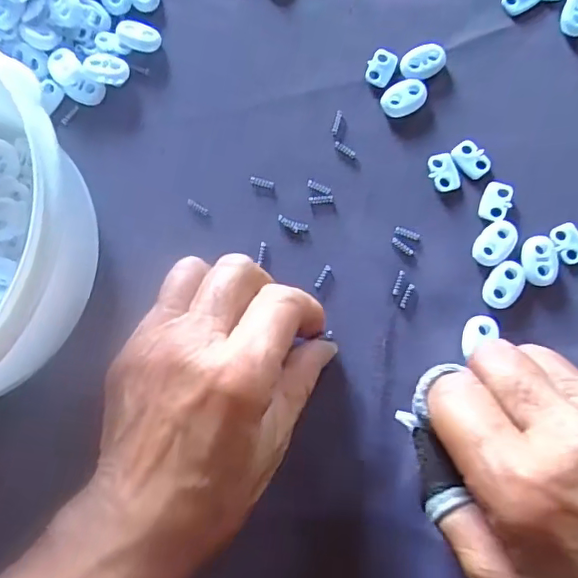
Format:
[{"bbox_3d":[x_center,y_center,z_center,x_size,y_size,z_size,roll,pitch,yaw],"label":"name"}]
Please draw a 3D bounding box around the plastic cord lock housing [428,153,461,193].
[{"bbox_3d":[0.074,-0.056,0.265,0.013,0.004,0.019,-14,80,0],"label":"plastic cord lock housing"}]

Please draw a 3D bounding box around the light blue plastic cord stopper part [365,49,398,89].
[{"bbox_3d":[0.046,-0.110,0.275,0.013,0.004,0.019,25,83,6],"label":"light blue plastic cord stopper part"}]

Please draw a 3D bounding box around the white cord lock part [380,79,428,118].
[{"bbox_3d":[0.056,-0.093,0.271,0.022,0.005,0.017,-23,80,-1],"label":"white cord lock part"}]

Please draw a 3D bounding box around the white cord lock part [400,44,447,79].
[{"bbox_3d":[0.066,-0.111,0.274,0.022,0.005,0.016,-21,80,-1],"label":"white cord lock part"}]

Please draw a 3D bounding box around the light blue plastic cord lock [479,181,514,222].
[{"bbox_3d":[0.097,-0.041,0.261,0.013,0.004,0.020,13,82,5],"label":"light blue plastic cord lock"}]

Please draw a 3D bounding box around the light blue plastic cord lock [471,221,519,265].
[{"bbox_3d":[0.095,-0.021,0.256,0.016,0.004,0.023,36,84,8],"label":"light blue plastic cord lock"}]

